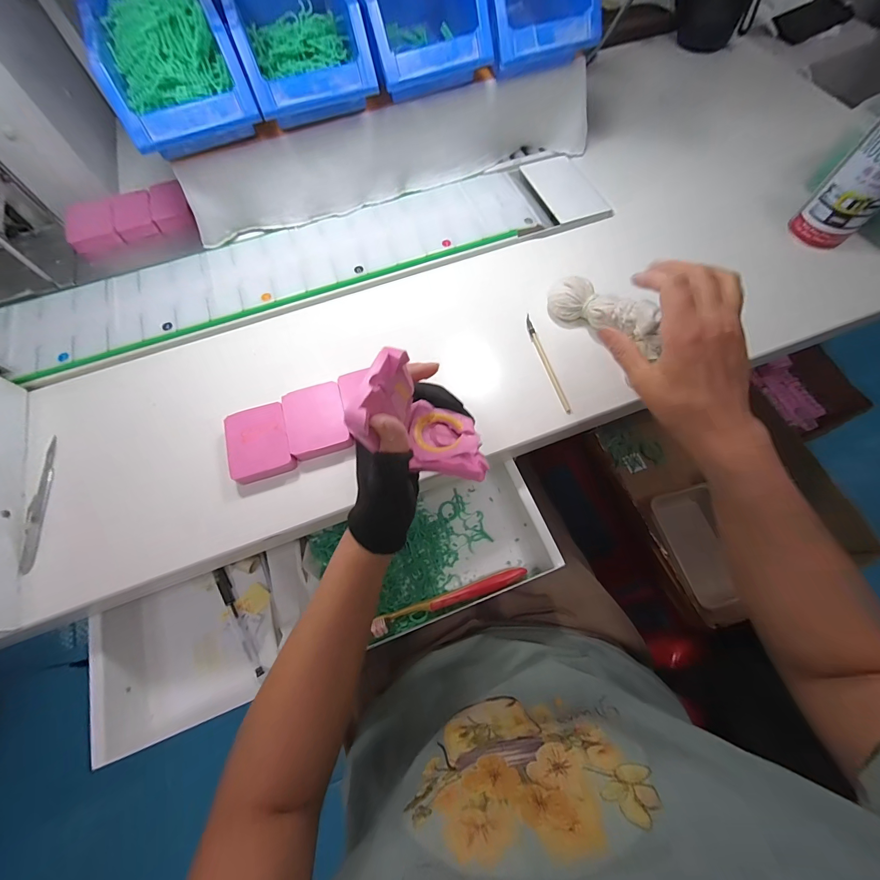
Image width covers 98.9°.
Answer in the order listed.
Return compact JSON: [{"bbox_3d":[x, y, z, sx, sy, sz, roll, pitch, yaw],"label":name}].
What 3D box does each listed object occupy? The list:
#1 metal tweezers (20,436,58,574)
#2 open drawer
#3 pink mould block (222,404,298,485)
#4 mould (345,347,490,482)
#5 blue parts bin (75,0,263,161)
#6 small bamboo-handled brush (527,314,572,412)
[{"bbox_3d":[-0.390,0.062,0.365,0.018,0.009,0.130,-11,68,-3],"label":"metal tweezers"},{"bbox_3d":[-0.105,0.157,0.404,0.456,0.074,0.186,-21,69,-7],"label":"open drawer"},{"bbox_3d":[-0.176,0.002,0.368,0.057,0.015,0.070,-16,68,-5],"label":"pink mould block"},{"bbox_3d":[-0.008,-0.009,0.264,0.048,0.123,0.062,-7,63,36],"label":"mould"},{"bbox_3d":[-0.274,-0.385,0.387,0.121,0.081,0.177,-24,69,-8],"label":"blue parts bin"},{"bbox_3d":[0.115,-0.085,0.409,0.007,0.008,0.126,-14,68,-4],"label":"small bamboo-handled brush"}]

